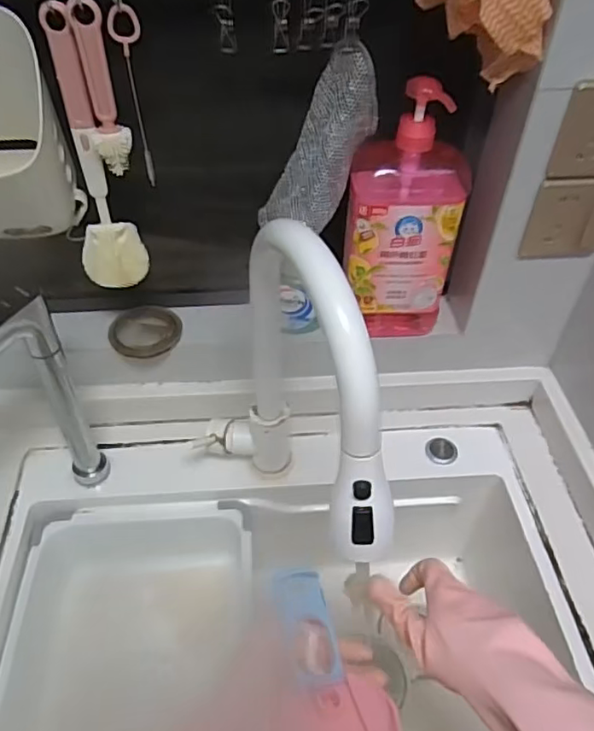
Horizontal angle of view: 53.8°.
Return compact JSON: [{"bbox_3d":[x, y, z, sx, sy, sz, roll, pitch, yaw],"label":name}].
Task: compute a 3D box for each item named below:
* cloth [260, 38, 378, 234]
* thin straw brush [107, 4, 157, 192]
[{"bbox_3d":[0.030,-0.210,0.579,0.060,0.194,0.078,5,40,-31],"label":"cloth"},{"bbox_3d":[-0.137,-0.226,0.505,0.023,0.150,0.011,-3,46,-4],"label":"thin straw brush"}]

